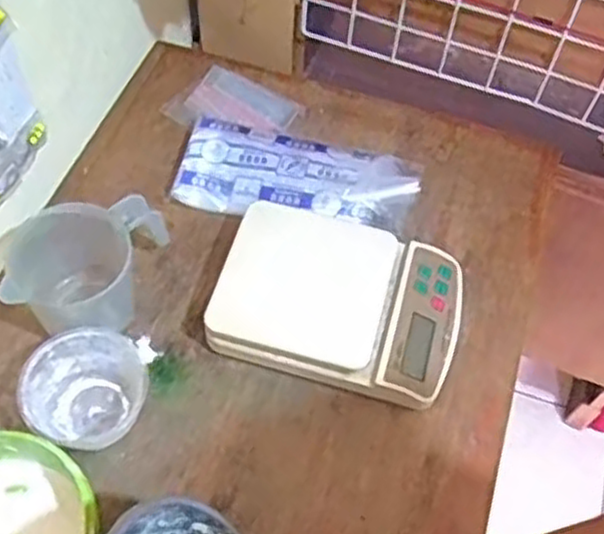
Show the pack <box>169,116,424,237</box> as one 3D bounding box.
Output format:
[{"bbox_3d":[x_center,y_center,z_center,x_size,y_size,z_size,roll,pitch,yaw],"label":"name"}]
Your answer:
[{"bbox_3d":[-0.004,-0.093,0.780,0.239,0.039,0.100,12,57,4],"label":"pack"}]

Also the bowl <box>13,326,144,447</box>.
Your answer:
[{"bbox_3d":[-0.184,0.101,0.640,0.089,0.049,0.088,1,57,-2],"label":"bowl"}]

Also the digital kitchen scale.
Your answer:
[{"bbox_3d":[0.034,0.032,0.699,0.213,0.047,0.154,14,57,6],"label":"digital kitchen scale"}]

